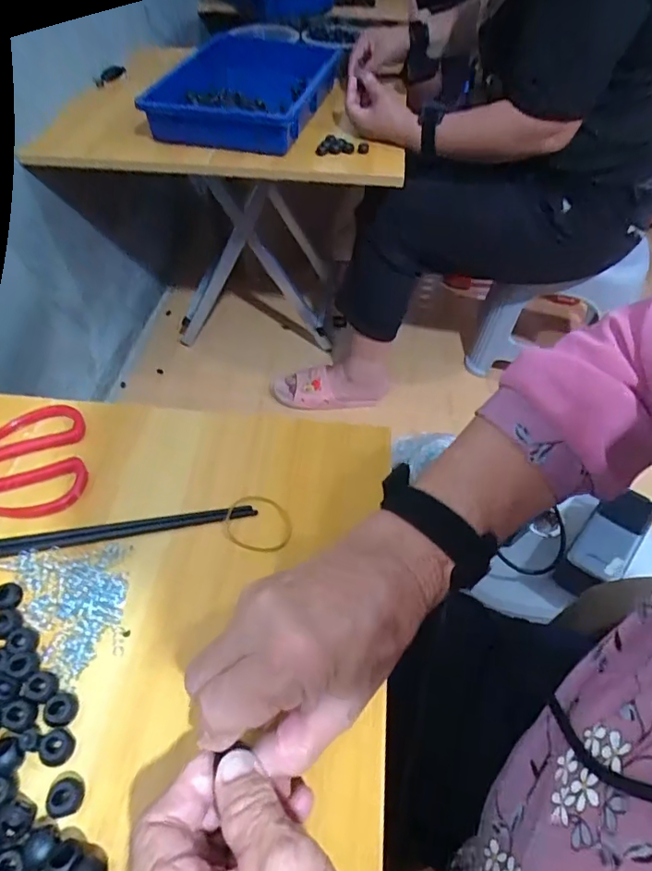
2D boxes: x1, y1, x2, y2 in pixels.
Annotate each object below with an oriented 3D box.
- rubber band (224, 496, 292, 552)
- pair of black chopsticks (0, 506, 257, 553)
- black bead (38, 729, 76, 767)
[{"bbox_3d":[-0.049,0.064,0.382,0.049,0.004,0.044,11,50,7],"label":"rubber band"},{"bbox_3d":[-0.171,0.070,0.371,0.236,0.005,0.016,-8,50,-9],"label":"pair of black chopsticks"},{"bbox_3d":[-0.147,0.170,0.284,0.015,0.011,0.017,11,50,7],"label":"black bead"}]

